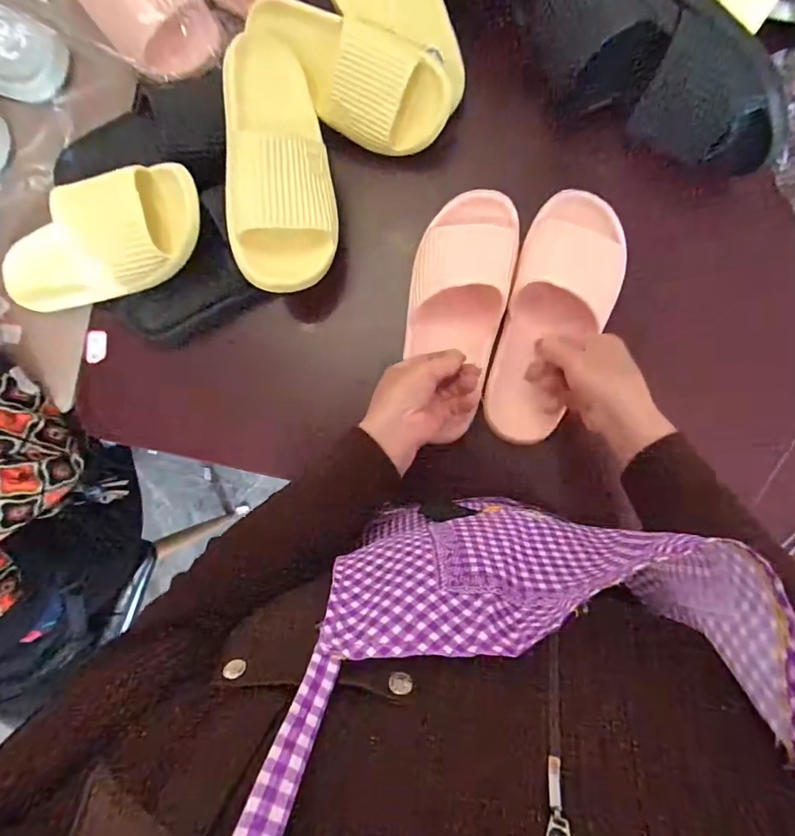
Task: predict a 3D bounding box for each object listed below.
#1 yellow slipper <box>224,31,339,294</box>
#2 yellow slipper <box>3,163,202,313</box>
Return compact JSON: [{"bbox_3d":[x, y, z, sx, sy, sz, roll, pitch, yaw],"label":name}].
[{"bbox_3d":[-0.113,-0.260,0.481,0.107,0.072,0.254,-3,82,-25],"label":"yellow slipper"},{"bbox_3d":[-0.311,-0.170,0.513,0.250,0.092,0.099,-23,87,4],"label":"yellow slipper"}]

